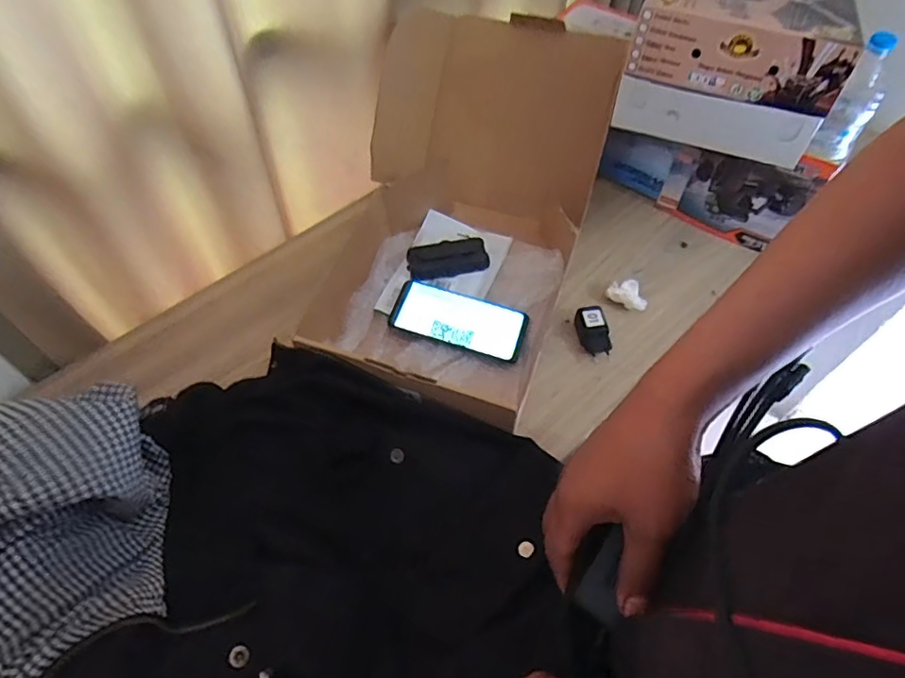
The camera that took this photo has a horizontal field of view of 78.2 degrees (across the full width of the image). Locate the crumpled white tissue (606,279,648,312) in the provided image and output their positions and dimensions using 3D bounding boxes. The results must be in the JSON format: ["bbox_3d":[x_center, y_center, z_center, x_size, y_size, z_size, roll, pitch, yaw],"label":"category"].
[{"bbox_3d":[0.241,-0.061,0.761,0.054,0.019,0.043,28,61,18],"label":"crumpled white tissue"}]

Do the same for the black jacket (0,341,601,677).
[{"bbox_3d":[-0.128,0.141,0.457,0.419,0.179,0.309,-4,57,-2],"label":"black jacket"}]

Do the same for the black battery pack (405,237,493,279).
[{"bbox_3d":[-0.006,-0.114,0.782,0.112,0.021,0.052,-15,58,-9],"label":"black battery pack"}]

